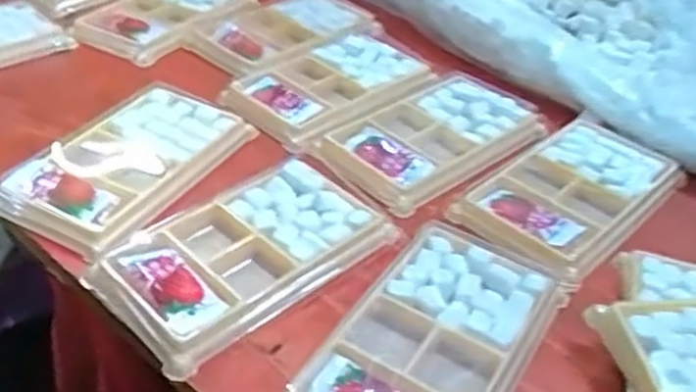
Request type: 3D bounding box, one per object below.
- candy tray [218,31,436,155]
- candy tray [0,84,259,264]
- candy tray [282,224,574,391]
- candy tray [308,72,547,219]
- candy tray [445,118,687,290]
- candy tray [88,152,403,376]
[{"bbox_3d":[-0.010,-0.076,0.483,0.136,0.014,0.084,-30,51,-33],"label":"candy tray"},{"bbox_3d":[-0.123,-0.023,0.400,0.091,0.013,0.135,22,44,20],"label":"candy tray"},{"bbox_3d":[0.038,0.065,0.311,0.077,0.012,0.136,25,45,23],"label":"candy tray"},{"bbox_3d":[0.053,-0.038,0.439,0.137,0.011,0.086,-29,50,-32],"label":"candy tray"},{"bbox_3d":[0.127,-0.001,0.401,0.141,0.013,0.075,-31,51,-34],"label":"candy tray"},{"bbox_3d":[-0.051,0.025,0.349,0.081,0.010,0.132,33,48,30],"label":"candy tray"}]

